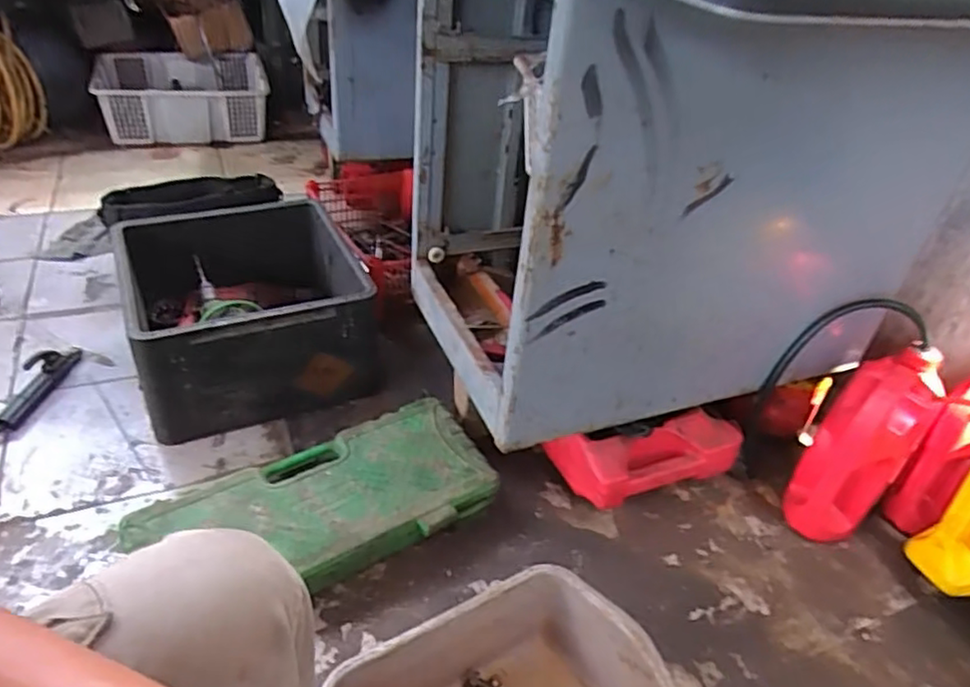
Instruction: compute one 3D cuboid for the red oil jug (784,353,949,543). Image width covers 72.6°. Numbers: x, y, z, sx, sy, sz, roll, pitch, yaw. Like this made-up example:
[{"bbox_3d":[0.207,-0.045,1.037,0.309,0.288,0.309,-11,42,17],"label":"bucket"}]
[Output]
[{"bbox_3d":[0.561,0.160,0.994,0.166,0.295,0.113,-25,47,-35],"label":"red oil jug"}]

